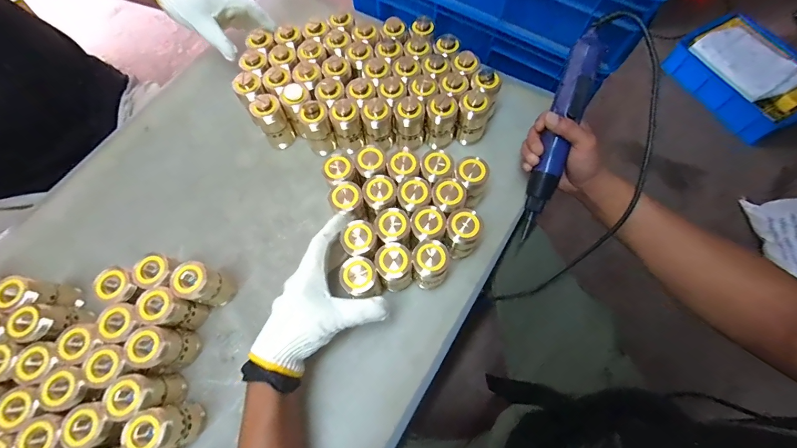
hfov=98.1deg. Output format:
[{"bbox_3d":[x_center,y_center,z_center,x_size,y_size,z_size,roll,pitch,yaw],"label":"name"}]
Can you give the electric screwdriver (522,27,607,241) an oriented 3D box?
[{"bbox_3d":[0.207,-0.118,0.442,0.037,0.047,0.247,16,103,7],"label":"electric screwdriver"}]

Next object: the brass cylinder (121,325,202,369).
[{"bbox_3d":[-0.259,0.136,0.384,0.043,0.074,0.040,0,70,1],"label":"brass cylinder"}]

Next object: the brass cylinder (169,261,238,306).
[{"bbox_3d":[-0.224,0.073,0.408,0.036,0.081,0.038,0,70,1],"label":"brass cylinder"}]

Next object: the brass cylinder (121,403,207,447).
[{"bbox_3d":[-0.233,0.206,0.351,0.035,0.074,0.039,-17,70,-5],"label":"brass cylinder"}]

